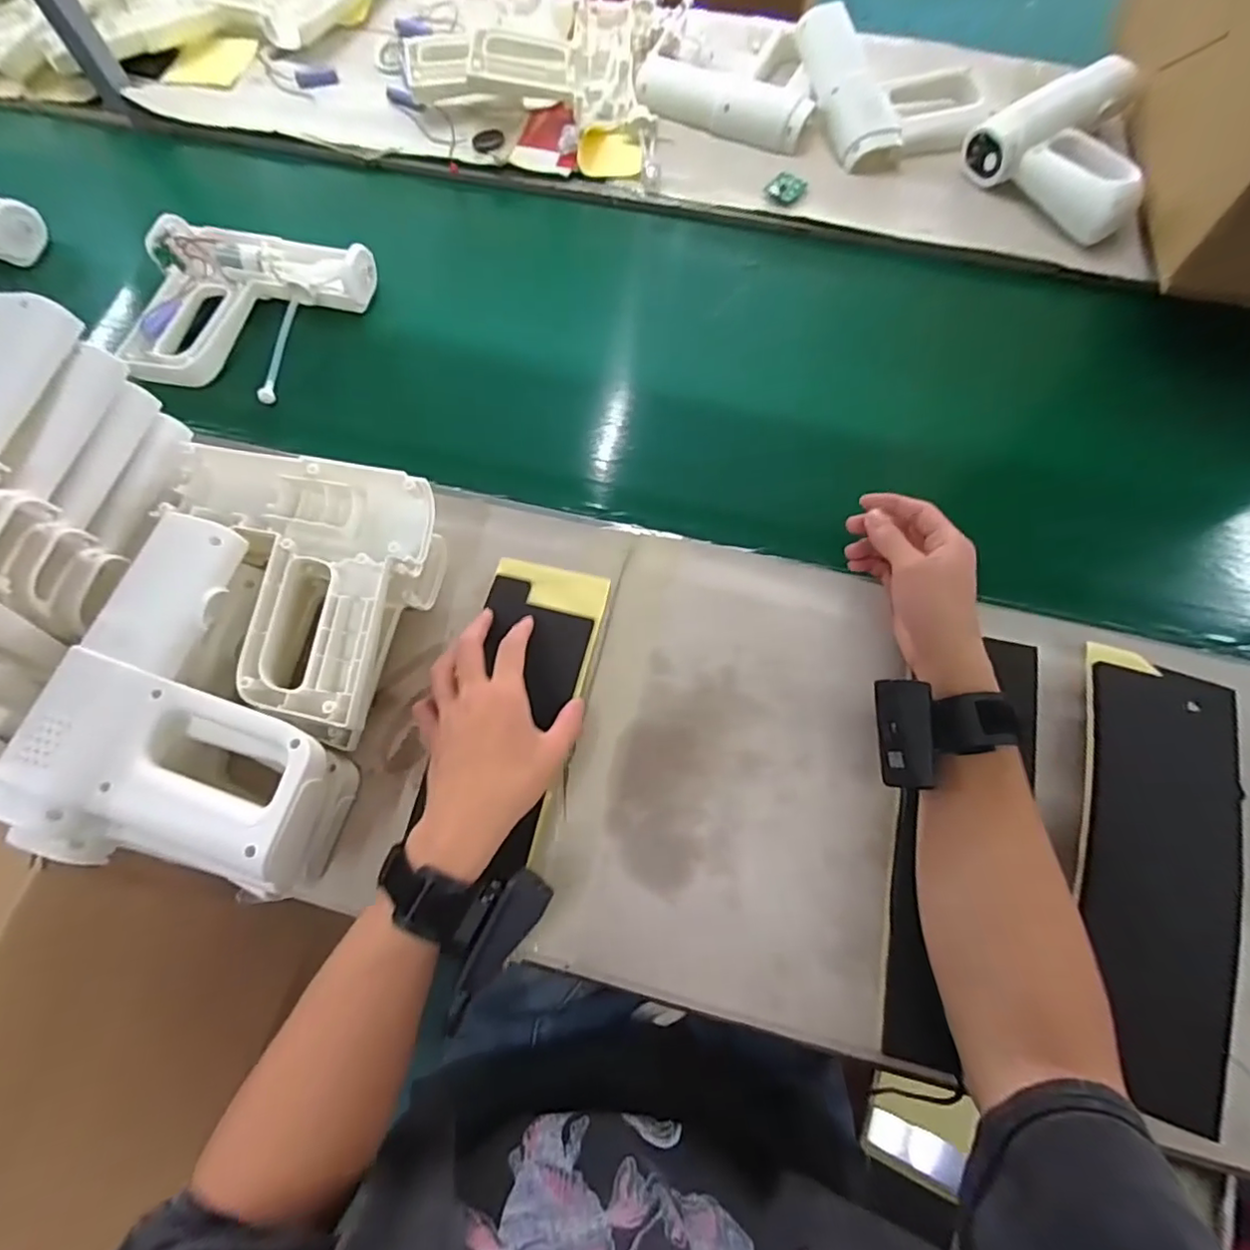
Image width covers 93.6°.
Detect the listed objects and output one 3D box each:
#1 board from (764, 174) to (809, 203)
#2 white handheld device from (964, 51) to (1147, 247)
[{"bbox_3d":[0.180,-0.487,0.653,0.038,0.009,0.033,39,77,13],"label":"board"},{"bbox_3d":[0.502,-0.521,0.635,0.206,0.053,0.185,-39,74,-11],"label":"white handheld device"}]

